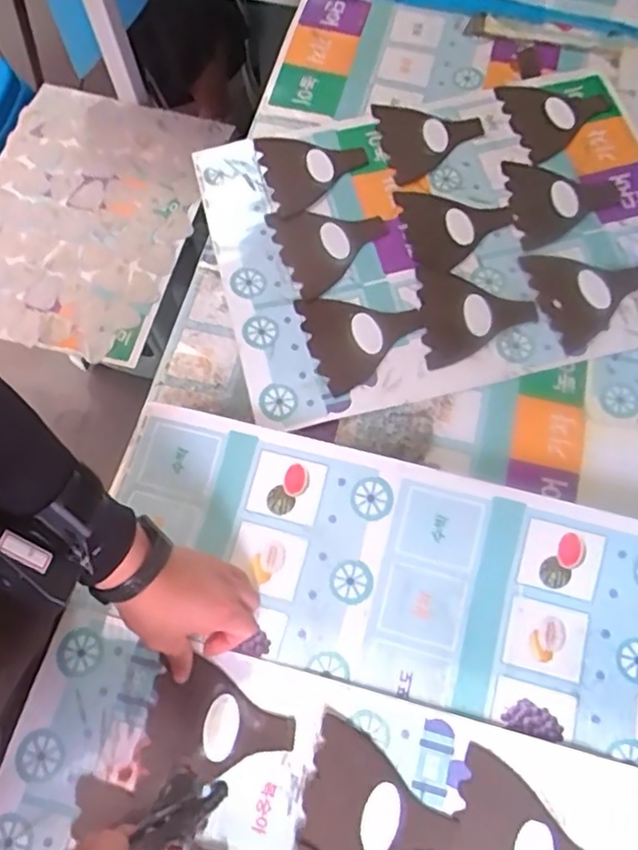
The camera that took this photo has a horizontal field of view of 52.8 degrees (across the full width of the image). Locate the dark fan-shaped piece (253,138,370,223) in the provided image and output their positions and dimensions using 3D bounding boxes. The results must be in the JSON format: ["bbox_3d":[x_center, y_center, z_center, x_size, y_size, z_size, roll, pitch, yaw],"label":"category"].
[{"bbox_3d":[-0.006,-0.306,0.778,0.130,0.010,0.140,-10,69,-3],"label":"dark fan-shaped piece"}]

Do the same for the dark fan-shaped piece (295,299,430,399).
[{"bbox_3d":[0.050,-0.095,0.665,0.120,0.005,0.122,-17,70,-5],"label":"dark fan-shaped piece"}]

